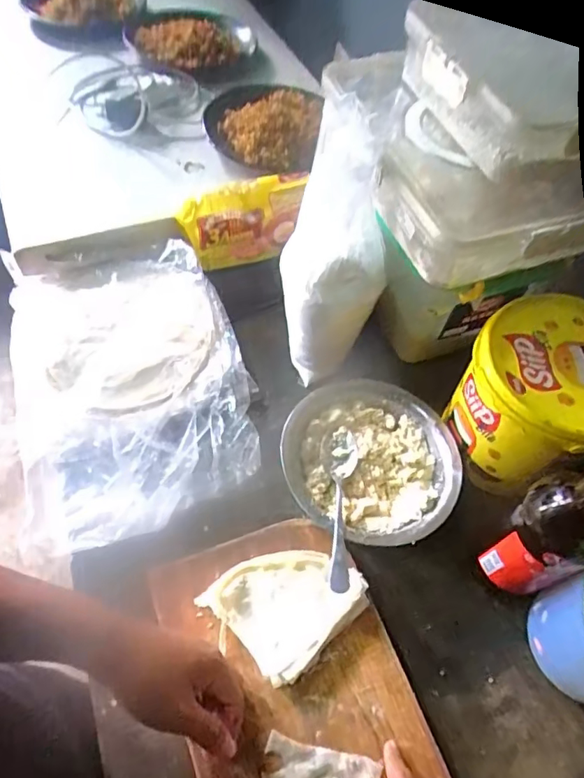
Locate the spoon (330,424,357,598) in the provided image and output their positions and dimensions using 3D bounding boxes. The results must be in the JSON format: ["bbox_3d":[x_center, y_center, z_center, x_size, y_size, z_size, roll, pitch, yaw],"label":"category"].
[{"bbox_3d":[0.051,0.117,0.518,0.026,0.027,0.168,4,49,1],"label":"spoon"}]

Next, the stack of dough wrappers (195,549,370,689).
[{"bbox_3d":[-0.006,0.195,0.481,0.121,0.017,0.108,-37,67,-25],"label":"stack of dough wrappers"}]

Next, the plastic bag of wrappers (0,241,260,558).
[{"bbox_3d":[-0.190,-0.017,0.603,0.255,0.046,0.352,-15,60,-14],"label":"plastic bag of wrappers"}]

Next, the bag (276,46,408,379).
[{"bbox_3d":[0.046,-0.150,0.550,0.107,0.342,0.059,13,43,6],"label":"bag"}]

